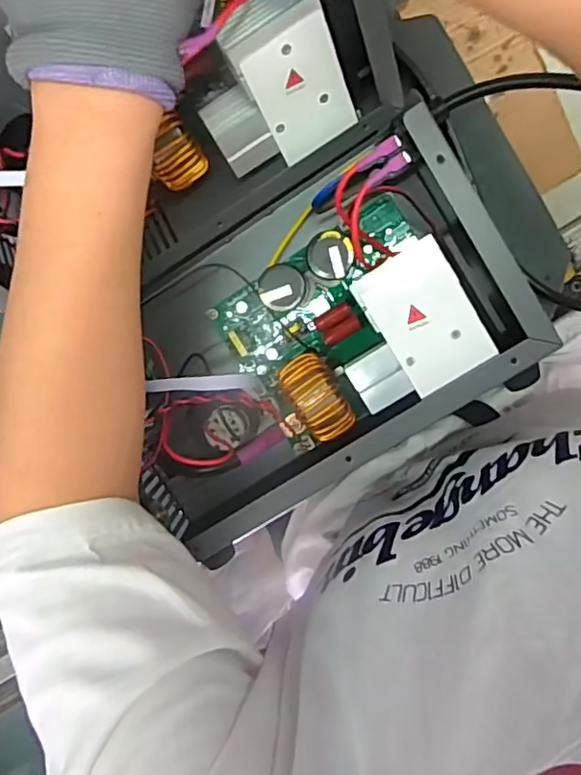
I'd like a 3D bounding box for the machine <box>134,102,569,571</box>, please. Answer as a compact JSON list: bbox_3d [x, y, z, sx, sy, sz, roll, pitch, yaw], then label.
[{"bbox_3d":[-0.001,-0.018,0.400,0.282,0.109,0.182,-34,97,8],"label":"machine"}]

